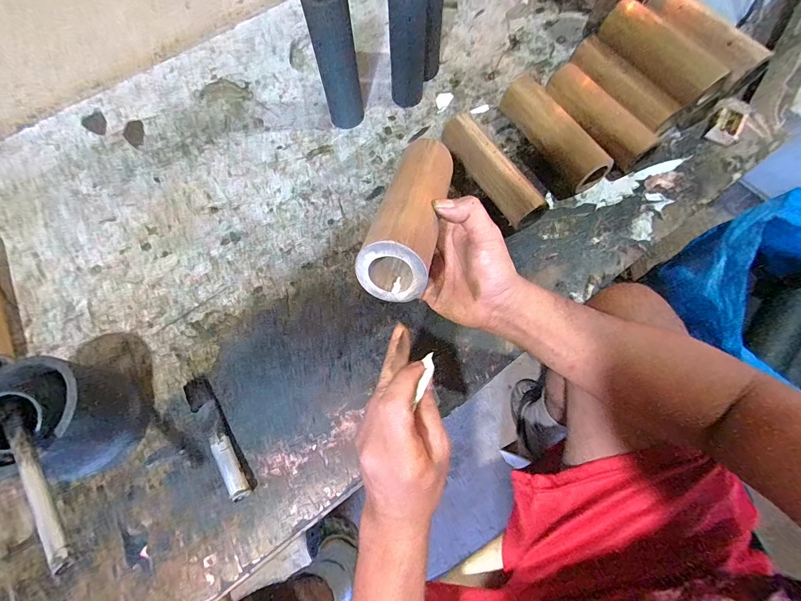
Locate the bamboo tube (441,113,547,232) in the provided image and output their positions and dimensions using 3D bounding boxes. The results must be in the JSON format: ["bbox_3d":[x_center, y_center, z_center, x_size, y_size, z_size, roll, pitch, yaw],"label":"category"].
[{"bbox_3d":[0.124,-0.172,0.501,0.051,0.054,0.178,-32,69,-10],"label":"bamboo tube"}]

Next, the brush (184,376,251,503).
[{"bbox_3d":[-0.200,0.146,0.397,0.027,0.022,0.140,-31,71,-11],"label":"brush"}]

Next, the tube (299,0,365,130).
[{"bbox_3d":[-0.084,-0.311,0.493,0.055,0.182,0.048,-10,68,-3],"label":"tube"}]

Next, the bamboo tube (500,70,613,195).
[{"bbox_3d":[0.213,-0.232,0.523,0.049,0.056,0.186,-32,71,-11],"label":"bamboo tube"}]

